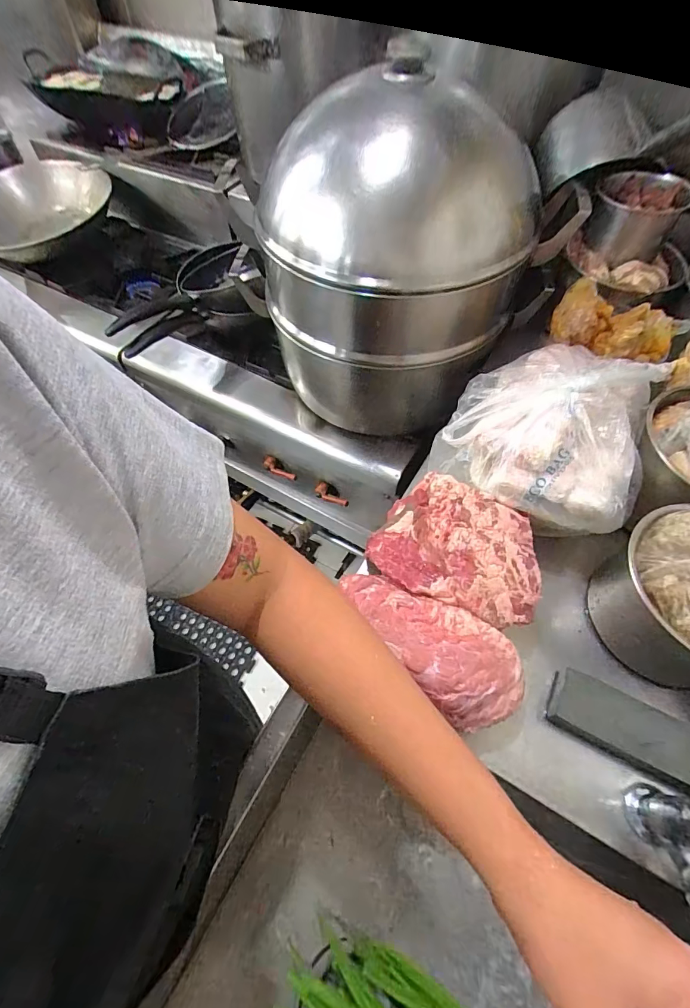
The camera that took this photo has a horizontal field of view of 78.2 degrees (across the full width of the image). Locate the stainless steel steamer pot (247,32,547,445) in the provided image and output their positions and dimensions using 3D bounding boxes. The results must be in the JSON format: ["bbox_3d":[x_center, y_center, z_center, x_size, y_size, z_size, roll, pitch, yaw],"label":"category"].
[{"bbox_3d":[0.059,-0.360,0.675,0.356,0.364,0.369,0,57,0],"label":"stainless steel steamer pot"}]

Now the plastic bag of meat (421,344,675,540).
[{"bbox_3d":[0.228,-0.101,0.464,0.201,0.073,0.220,24,60,14],"label":"plastic bag of meat"}]

